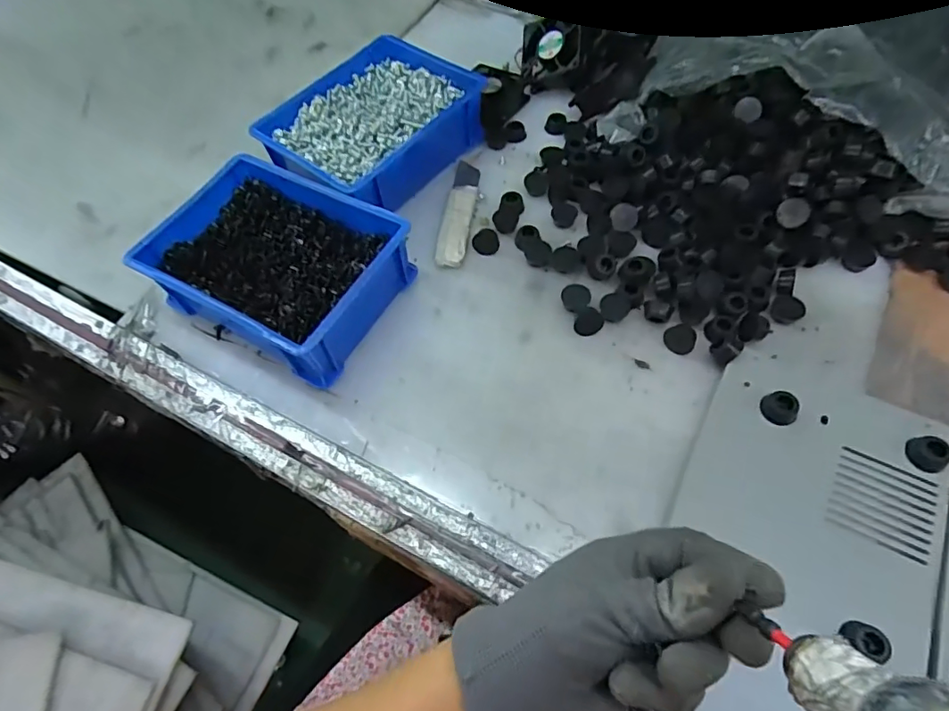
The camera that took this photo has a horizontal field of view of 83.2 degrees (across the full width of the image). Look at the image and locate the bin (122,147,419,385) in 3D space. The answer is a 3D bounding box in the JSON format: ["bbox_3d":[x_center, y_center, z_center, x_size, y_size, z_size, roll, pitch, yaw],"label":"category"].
[{"bbox_3d":[-0.167,-0.077,0.462,0.193,0.064,0.140,26,65,18],"label":"bin"}]

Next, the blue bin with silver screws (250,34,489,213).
[{"bbox_3d":[-0.102,-0.228,0.542,0.154,0.058,0.198,32,67,20],"label":"blue bin with silver screws"}]

